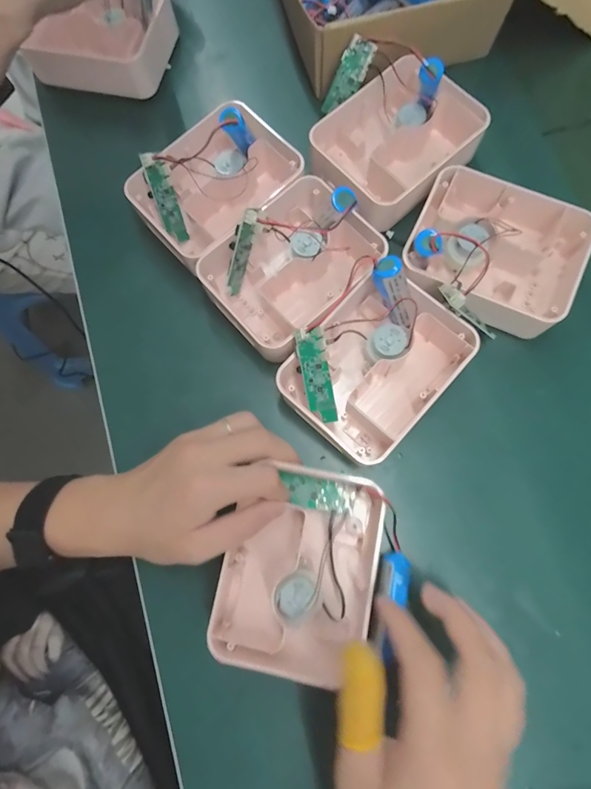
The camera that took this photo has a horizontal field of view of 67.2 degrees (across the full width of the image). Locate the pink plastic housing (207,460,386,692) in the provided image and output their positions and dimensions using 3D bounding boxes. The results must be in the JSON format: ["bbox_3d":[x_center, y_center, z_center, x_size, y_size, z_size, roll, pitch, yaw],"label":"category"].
[{"bbox_3d":[0.006,0.119,0.308,0.101,0.034,0.130,15,76,3],"label":"pink plastic housing"}]

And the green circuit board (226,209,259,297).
[{"bbox_3d":[-0.042,-0.107,0.342,0.010,0.070,0.023,26,37,6],"label":"green circuit board"}]

